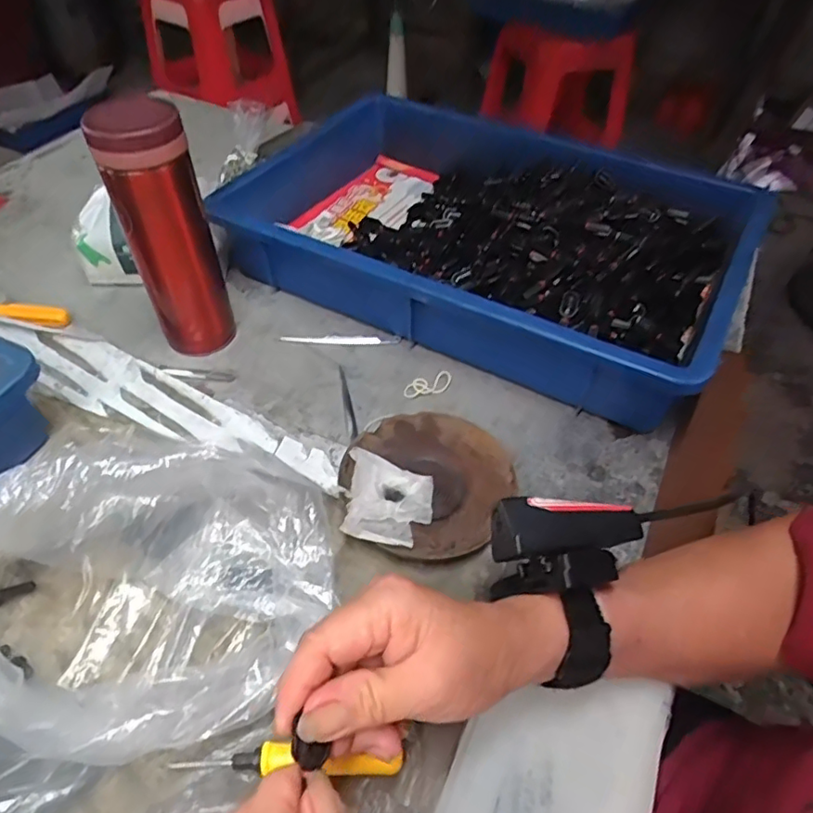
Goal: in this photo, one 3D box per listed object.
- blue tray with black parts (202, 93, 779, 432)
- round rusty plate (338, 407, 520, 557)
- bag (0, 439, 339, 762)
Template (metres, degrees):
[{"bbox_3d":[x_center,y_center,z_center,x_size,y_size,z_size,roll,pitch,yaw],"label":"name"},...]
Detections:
[{"bbox_3d":[0.071,-0.166,0.559,0.423,0.083,0.296,24,52,18],"label":"blue tray with black parts"},{"bbox_3d":[0.015,0.053,0.410,0.116,0.017,0.116,1,49,-1],"label":"round rusty plate"},{"bbox_3d":[-0.145,0.093,0.318,0.202,0.093,0.159,14,50,10],"label":"bag"}]

